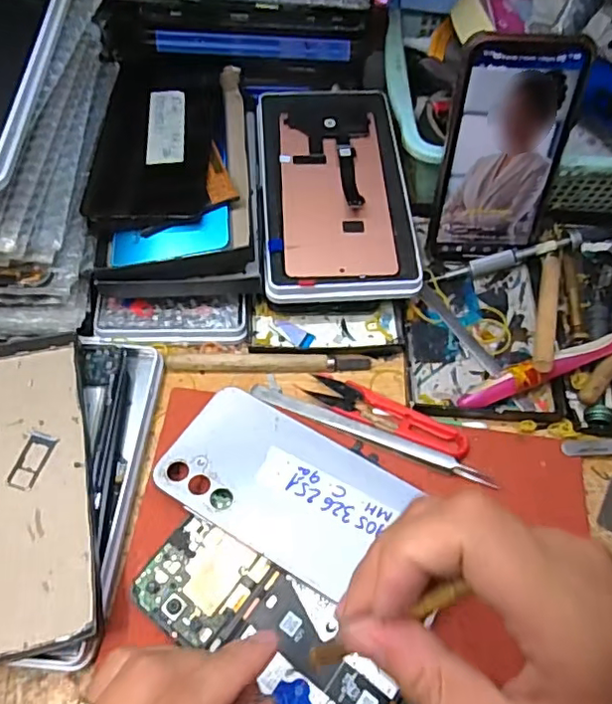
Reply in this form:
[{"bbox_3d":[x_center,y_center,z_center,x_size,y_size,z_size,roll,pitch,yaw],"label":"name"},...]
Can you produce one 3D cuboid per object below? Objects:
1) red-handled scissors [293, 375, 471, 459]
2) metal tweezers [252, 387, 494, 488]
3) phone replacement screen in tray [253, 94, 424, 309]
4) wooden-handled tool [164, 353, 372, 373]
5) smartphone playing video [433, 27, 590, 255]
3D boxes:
[{"bbox_3d":[0.048,0.037,0.353,0.102,0.007,0.025,27,62,12],"label":"red-handled scissors"},{"bbox_3d":[0.037,0.050,0.349,0.151,0.016,0.012,22,61,10],"label":"metal tweezers"},{"bbox_3d":[0.019,-0.118,0.409,0.100,0.012,0.182,-2,63,-5],"label":"phone replacement screen in tray"},{"bbox_3d":[-0.024,0.007,0.374,0.129,0.009,0.011,0,60,-3],"label":"wooden-handled tool"},{"bbox_3d":[0.129,-0.127,0.378,0.075,0.145,0.007,3,41,1],"label":"smartphone playing video"}]

